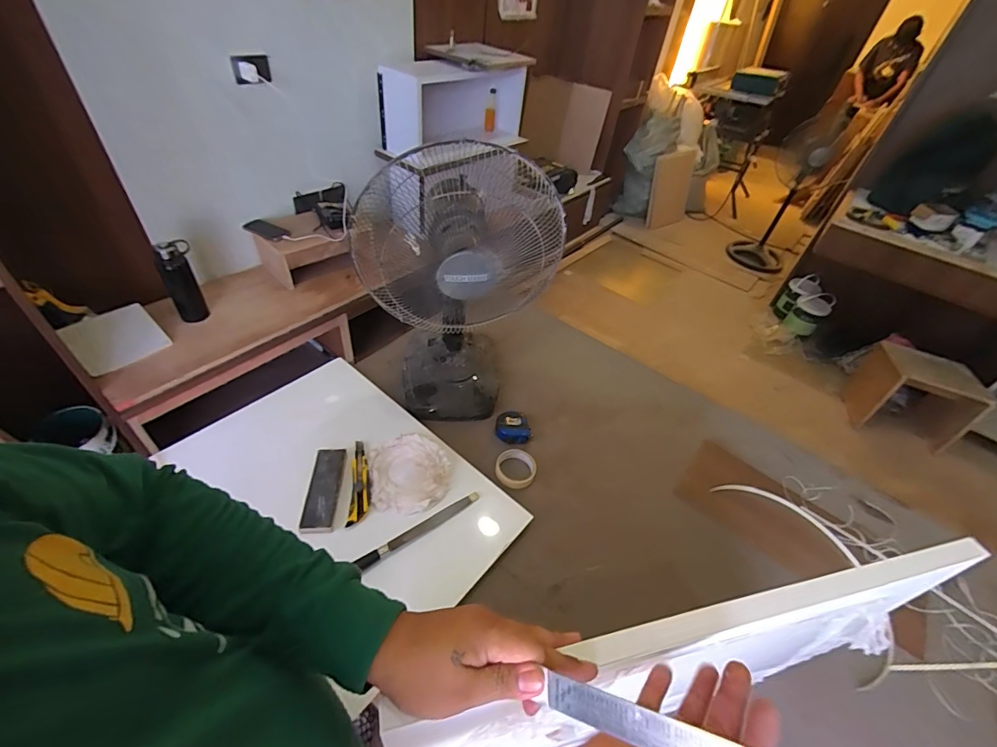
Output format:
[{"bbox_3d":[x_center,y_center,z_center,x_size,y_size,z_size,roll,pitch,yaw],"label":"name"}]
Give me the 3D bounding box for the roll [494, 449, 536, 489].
[{"bbox_3d":[0.039,0.217,0.981,0.091,0.042,0.095,5,44,-4],"label":"roll"}]

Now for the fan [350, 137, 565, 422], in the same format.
[{"bbox_3d":[-0.093,-0.177,0.932,0.328,0.549,0.279,-27,54,-32],"label":"fan"}]

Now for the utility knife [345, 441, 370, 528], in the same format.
[{"bbox_3d":[-0.284,0.215,0.890,0.037,0.015,0.202,-2,45,-11],"label":"utility knife"}]

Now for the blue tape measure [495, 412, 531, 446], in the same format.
[{"bbox_3d":[0.034,0.136,1.062,0.082,0.044,0.083,0,45,-9],"label":"blue tape measure"}]

